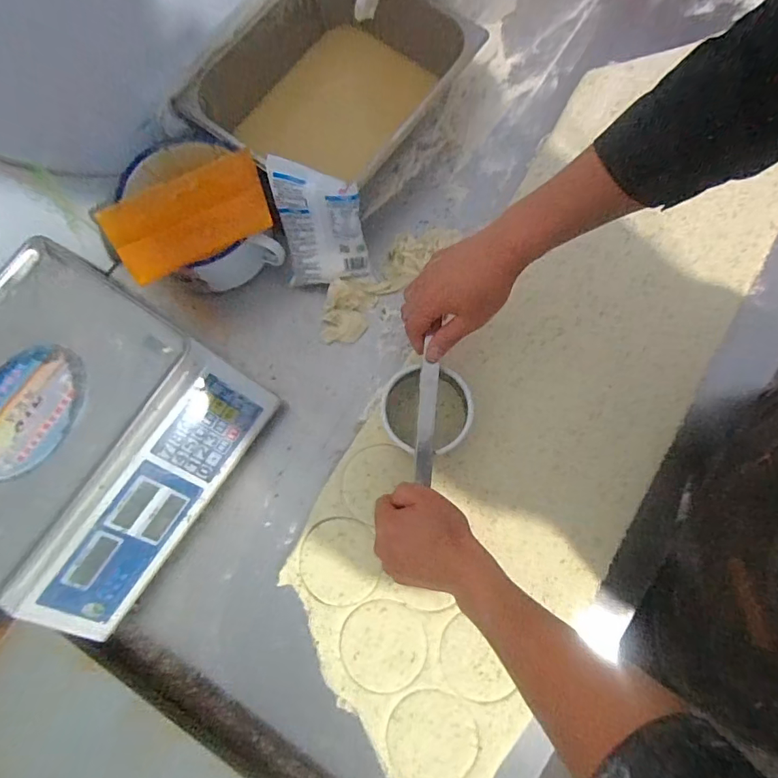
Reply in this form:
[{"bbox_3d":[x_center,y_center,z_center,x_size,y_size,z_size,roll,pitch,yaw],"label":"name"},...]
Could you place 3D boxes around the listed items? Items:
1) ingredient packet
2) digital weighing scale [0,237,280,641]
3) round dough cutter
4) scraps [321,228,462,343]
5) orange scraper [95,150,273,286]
[{"bbox_3d":[-0.083,-0.196,0.561,0.102,0.145,0.022,1,39,6],"label":"ingredient packet"},{"bbox_3d":[-0.354,0.054,0.528,0.316,0.130,0.336,34,81,8],"label":"digital weighing scale"},{"bbox_3d":[0.044,0.027,0.553,0.103,0.051,0.099,0,78,1],"label":"round dough cutter"},{"bbox_3d":[-0.007,-0.154,0.620,0.064,0.028,0.233,43,82,9],"label":"scraps"},{"bbox_3d":[-0.232,-0.203,0.540,0.179,0.012,0.114,-25,76,-4],"label":"orange scraper"}]

